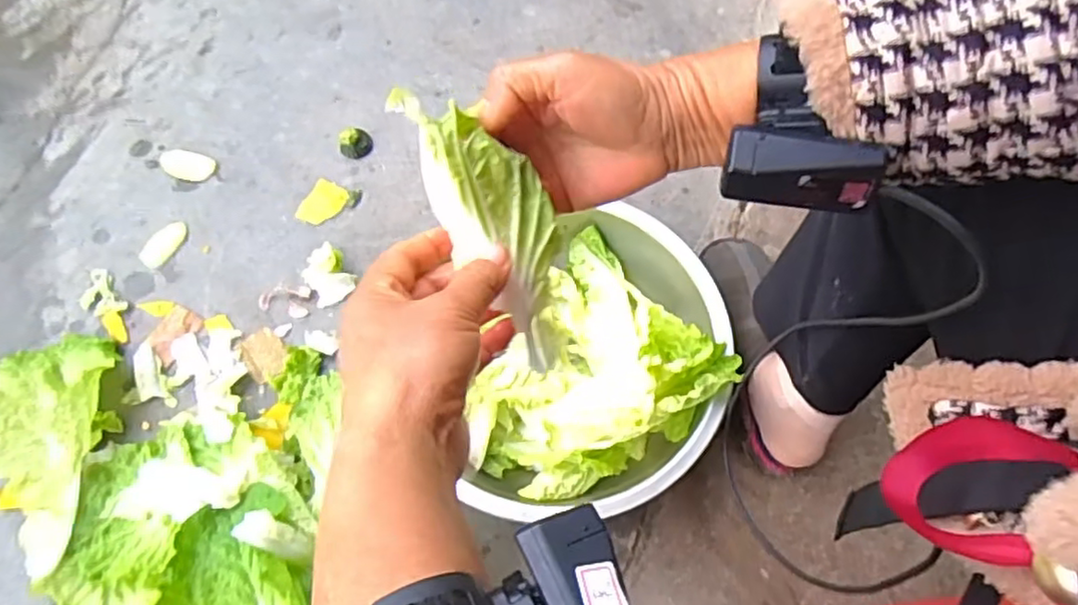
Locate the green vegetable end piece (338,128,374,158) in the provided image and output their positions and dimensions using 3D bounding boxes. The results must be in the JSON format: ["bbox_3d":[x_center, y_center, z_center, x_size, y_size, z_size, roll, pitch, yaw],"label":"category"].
[{"bbox_3d":[-0.241,-0.208,0.868,0.044,0.018,0.035,-3,63,-8],"label":"green vegetable end piece"}]

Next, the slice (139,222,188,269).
[{"bbox_3d":[-0.451,-0.071,0.800,0.037,0.007,0.063,34,64,11],"label":"slice"}]

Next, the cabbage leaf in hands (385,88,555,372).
[{"bbox_3d":[-0.019,-0.042,0.339,0.053,0.032,0.147,-32,107,-15],"label":"cabbage leaf in hands"}]

